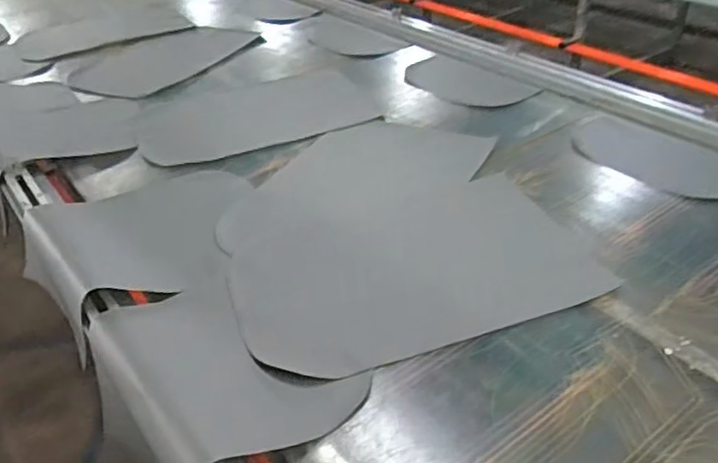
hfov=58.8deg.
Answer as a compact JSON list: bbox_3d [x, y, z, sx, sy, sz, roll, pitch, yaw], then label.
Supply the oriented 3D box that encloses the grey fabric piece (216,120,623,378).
[{"bbox_3d":[0.046,-0.028,1.335,0.652,0.024,0.739,-15,40,-12],"label":"grey fabric piece"}]

